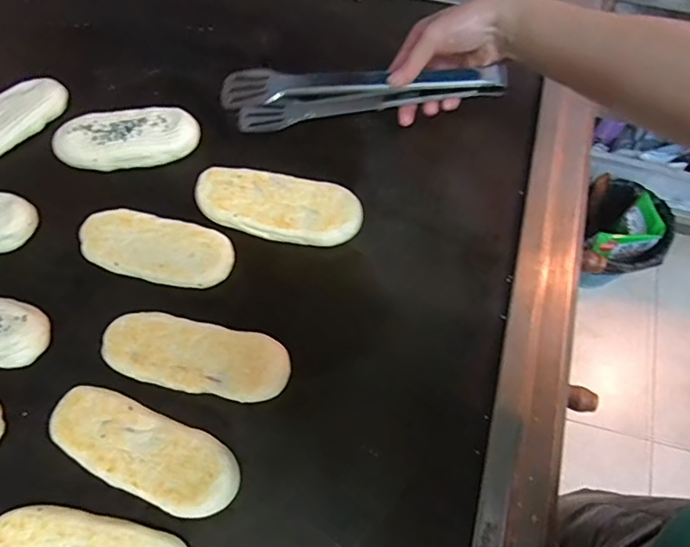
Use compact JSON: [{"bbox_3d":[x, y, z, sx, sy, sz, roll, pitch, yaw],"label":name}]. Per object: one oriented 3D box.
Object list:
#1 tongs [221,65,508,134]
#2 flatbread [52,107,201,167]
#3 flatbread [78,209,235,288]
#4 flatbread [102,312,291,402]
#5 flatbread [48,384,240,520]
[{"bbox_3d":[0.016,-0.183,0.527,0.278,0.061,0.036,0,67,12],"label":"tongs"},{"bbox_3d":[-0.229,-0.142,0.546,0.147,0.020,0.058,-6,67,-2],"label":"flatbread"},{"bbox_3d":[-0.180,-0.025,0.497,0.145,0.021,0.060,11,68,5],"label":"flatbread"},{"bbox_3d":[-0.128,0.072,0.450,0.157,0.023,0.057,10,68,5],"label":"flatbread"},{"bbox_3d":[-0.161,0.143,0.419,0.156,0.023,0.060,22,69,10],"label":"flatbread"}]

